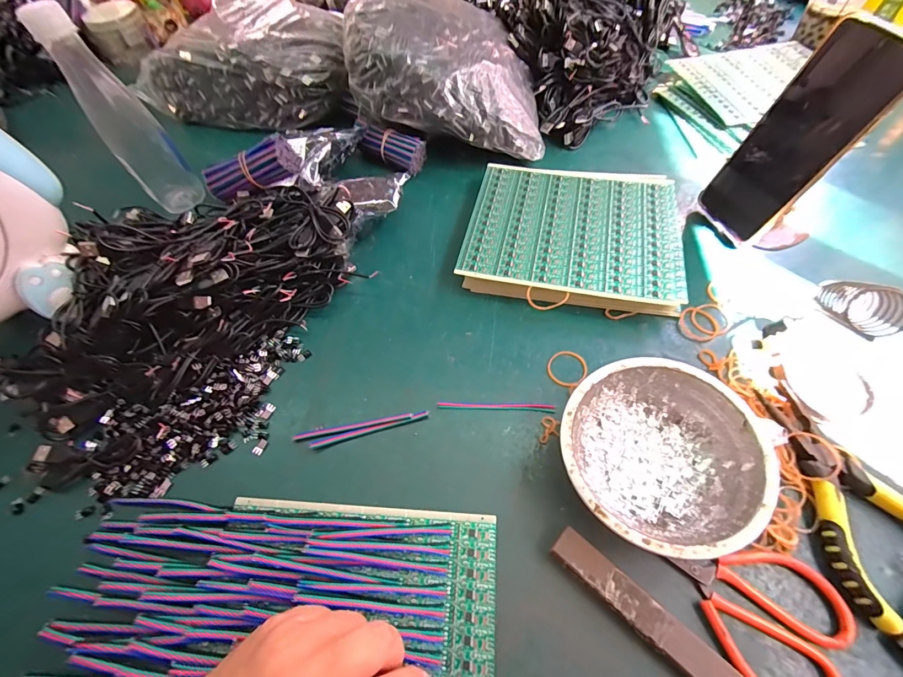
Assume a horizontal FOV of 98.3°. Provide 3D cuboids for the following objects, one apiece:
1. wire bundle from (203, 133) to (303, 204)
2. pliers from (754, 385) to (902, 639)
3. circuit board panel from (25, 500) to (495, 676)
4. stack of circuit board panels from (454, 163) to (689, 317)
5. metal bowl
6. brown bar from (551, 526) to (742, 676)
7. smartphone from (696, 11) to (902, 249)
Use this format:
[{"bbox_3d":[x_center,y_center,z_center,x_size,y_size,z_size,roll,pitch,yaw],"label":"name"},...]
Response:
[{"bbox_3d":[-0.230,-0.199,0.456,0.113,0.049,0.051,-28,61,-13],"label":"wire bundle"},{"bbox_3d":[0.274,0.103,0.265,0.070,0.017,0.150,-5,59,1],"label":"pliers"},{"bbox_3d":[-0.116,0.191,0.241,0.281,0.017,0.164,2,59,4],"label":"circuit board panel"},{"bbox_3d":[0.123,-0.108,0.403,0.201,0.031,0.178,11,60,10],"label":"stack of circuit board panels"},{"bbox_3d":[0.142,0.080,0.273,0.124,0.044,0.125,-2,59,3],"label":"metal bowl"},{"bbox_3d":[0.152,0.195,0.221,0.215,0.016,0.021,37,68,23],"label":"brown bar"},{"bbox_3d":[0.297,-0.166,0.341,0.018,0.173,0.081,-7,55,-16],"label":"smartphone"}]

